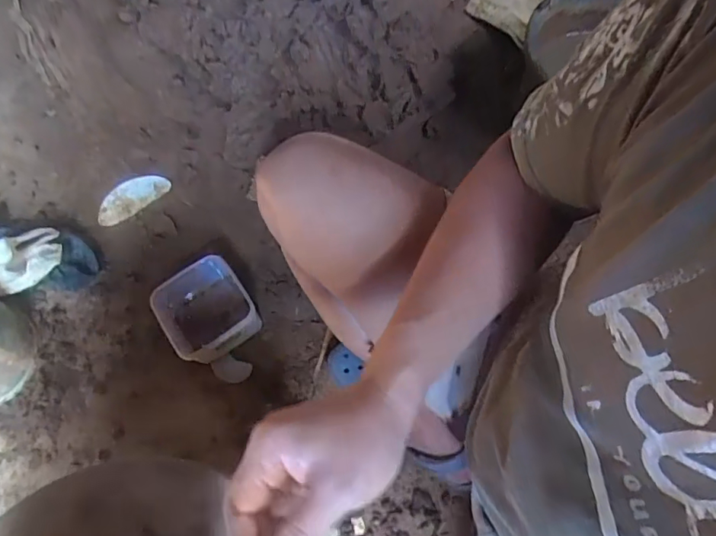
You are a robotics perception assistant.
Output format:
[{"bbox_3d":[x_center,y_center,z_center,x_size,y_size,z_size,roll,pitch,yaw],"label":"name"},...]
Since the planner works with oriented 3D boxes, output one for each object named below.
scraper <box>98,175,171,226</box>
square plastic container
[{"bbox_3d":[-0.422,-0.133,0.934,0.138,0.017,0.068,-37,73,-14],"label":"scraper"},{"bbox_3d":[-0.241,0.074,0.811,0.135,0.087,0.132,-32,72,-13],"label":"square plastic container"}]

